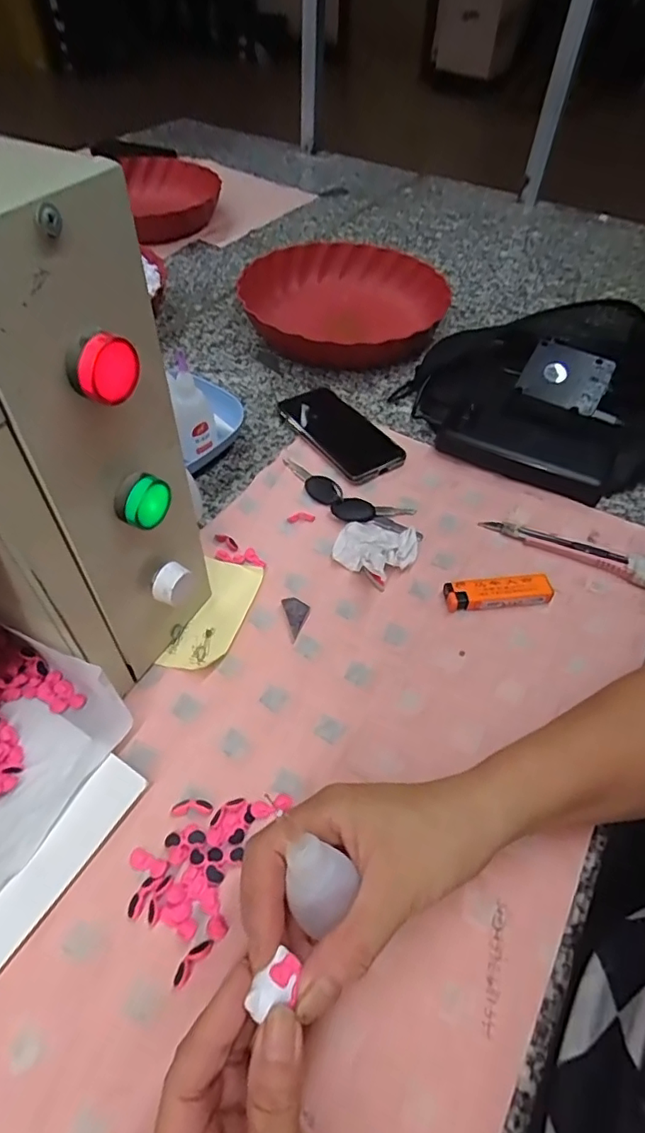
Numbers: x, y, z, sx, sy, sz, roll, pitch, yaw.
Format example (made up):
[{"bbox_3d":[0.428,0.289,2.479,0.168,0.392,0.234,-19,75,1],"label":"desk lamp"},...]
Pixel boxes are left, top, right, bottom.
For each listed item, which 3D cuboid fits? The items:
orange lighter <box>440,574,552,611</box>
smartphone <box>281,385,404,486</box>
[{"bbox_3d":[0.135,0.020,0.434,0.080,0.015,0.021,-4,51,-6],"label":"orange lighter"},{"bbox_3d":[0.016,-0.137,0.556,0.070,0.013,0.147,-26,57,-22],"label":"smartphone"}]

